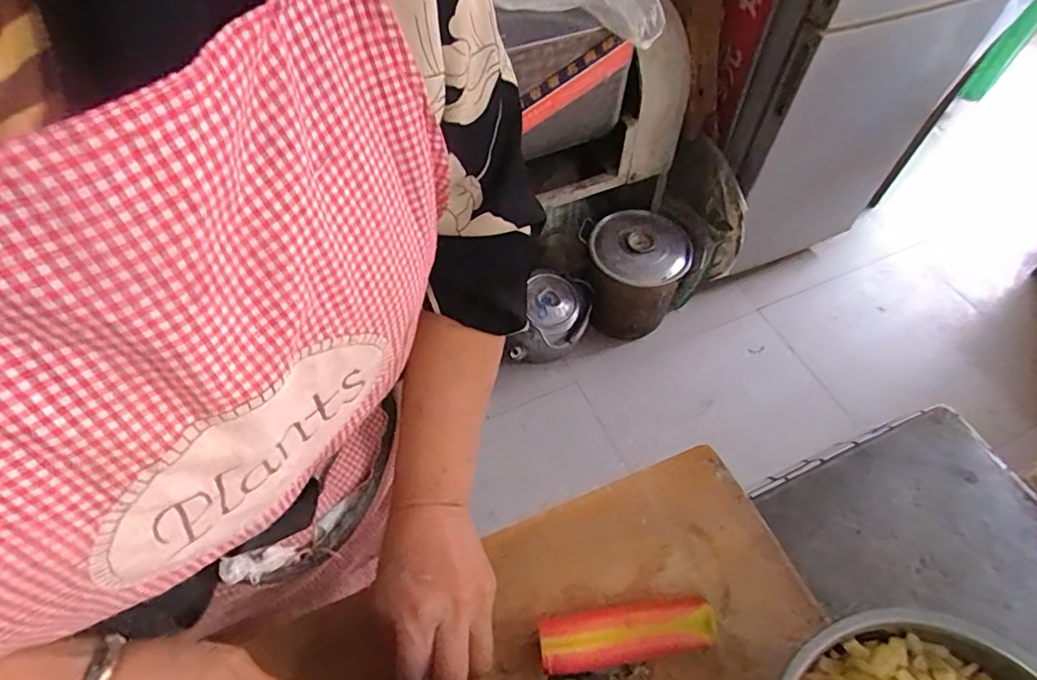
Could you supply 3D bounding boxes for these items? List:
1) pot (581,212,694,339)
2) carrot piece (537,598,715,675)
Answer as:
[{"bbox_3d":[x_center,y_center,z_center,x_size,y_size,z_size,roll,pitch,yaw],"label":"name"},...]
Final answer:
[{"bbox_3d":[0.316,-0.175,1.484,0.256,0.240,0.264,0,57,0],"label":"pot"},{"bbox_3d":[0.079,0.215,0.410,0.127,0.022,0.036,-8,58,-5],"label":"carrot piece"}]

